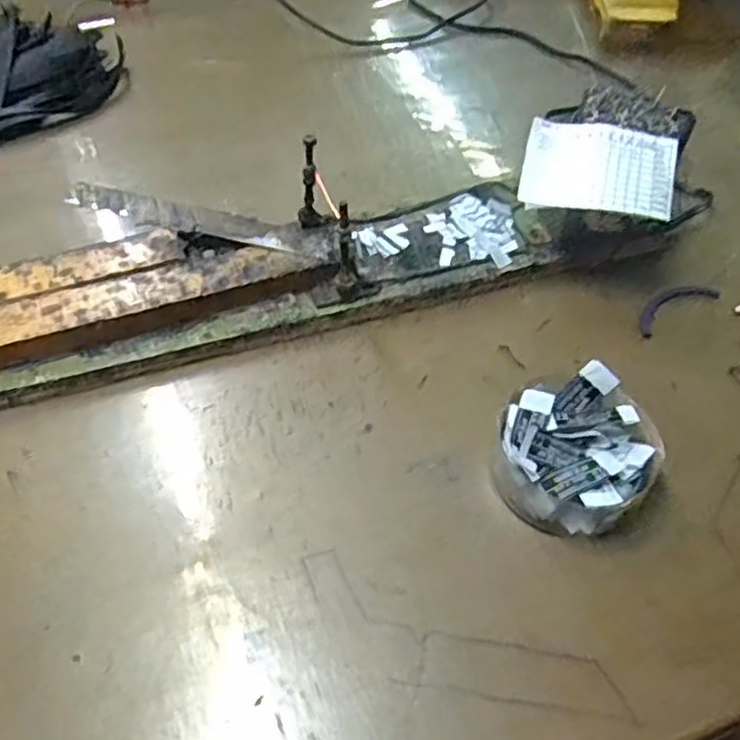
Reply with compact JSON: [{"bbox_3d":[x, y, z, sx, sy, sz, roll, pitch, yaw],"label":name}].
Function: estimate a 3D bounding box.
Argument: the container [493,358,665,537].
[{"bbox_3d":[0.127,0.051,0.439,0.094,0.046,0.091,1,52,-1],"label":"container"}]

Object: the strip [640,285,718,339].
[{"bbox_3d":[0.236,-0.050,0.549,0.086,0.006,0.026,-28,57,-21],"label":"strip"}]

